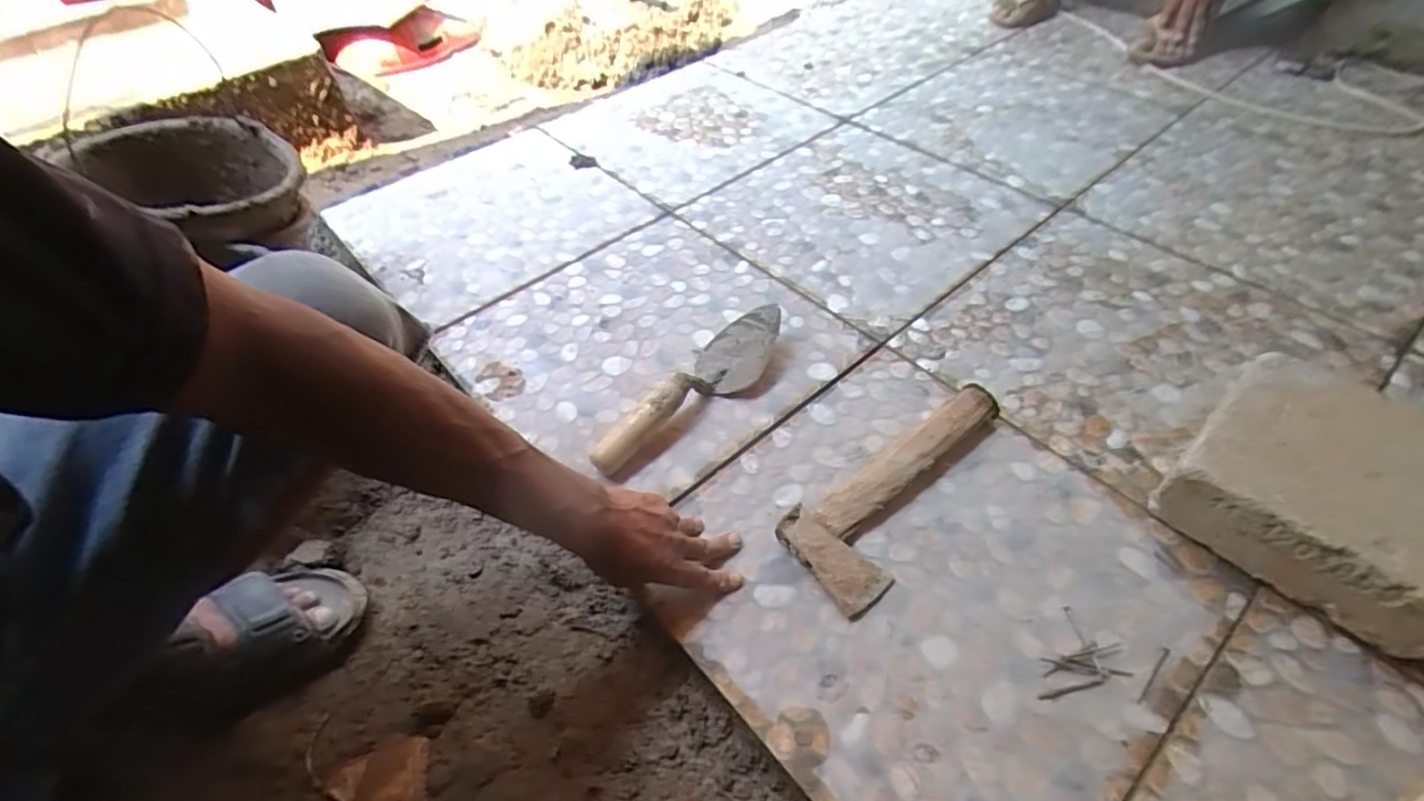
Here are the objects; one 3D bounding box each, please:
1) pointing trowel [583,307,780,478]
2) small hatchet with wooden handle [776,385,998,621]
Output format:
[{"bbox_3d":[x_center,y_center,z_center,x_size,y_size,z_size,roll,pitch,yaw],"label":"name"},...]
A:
[{"bbox_3d":[-0.016,-0.011,0.679,0.080,0.046,0.269,30,57,26],"label":"pointing trowel"},{"bbox_3d":[0.190,0.082,0.592,0.265,0.034,0.102,-32,55,-22],"label":"small hatchet with wooden handle"}]

